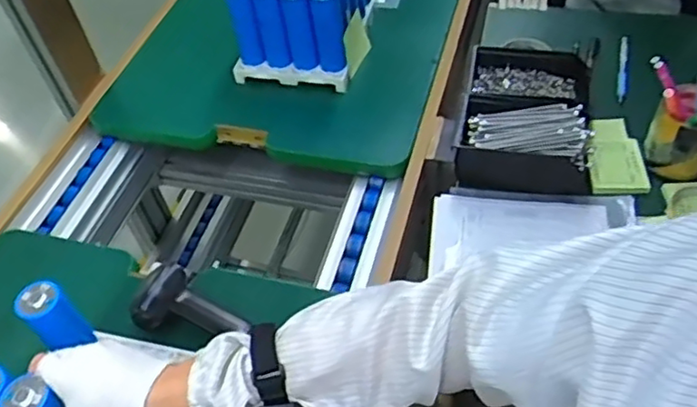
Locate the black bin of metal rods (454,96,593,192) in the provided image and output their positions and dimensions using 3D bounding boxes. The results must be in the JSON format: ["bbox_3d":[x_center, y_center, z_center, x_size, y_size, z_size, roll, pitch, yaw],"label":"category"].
[{"bbox_3d":[0.226,-0.081,0.856,0.166,0.083,0.092,8,52,13],"label":"black bin of metal rods"}]

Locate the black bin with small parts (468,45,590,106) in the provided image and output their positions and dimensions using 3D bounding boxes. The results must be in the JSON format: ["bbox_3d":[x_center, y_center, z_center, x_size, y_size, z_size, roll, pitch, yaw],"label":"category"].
[{"bbox_3d":[0.253,-0.170,0.913,0.164,0.064,0.115,8,52,13],"label":"black bin with small parts"}]

